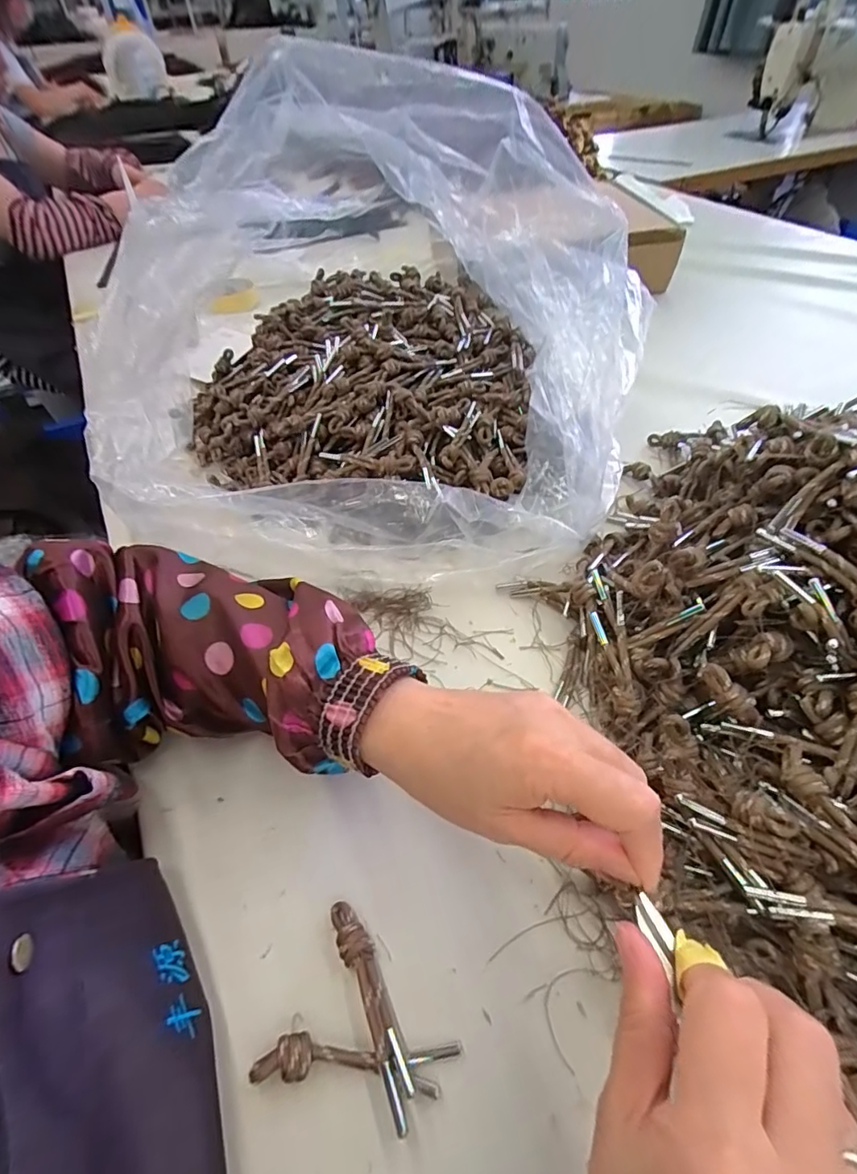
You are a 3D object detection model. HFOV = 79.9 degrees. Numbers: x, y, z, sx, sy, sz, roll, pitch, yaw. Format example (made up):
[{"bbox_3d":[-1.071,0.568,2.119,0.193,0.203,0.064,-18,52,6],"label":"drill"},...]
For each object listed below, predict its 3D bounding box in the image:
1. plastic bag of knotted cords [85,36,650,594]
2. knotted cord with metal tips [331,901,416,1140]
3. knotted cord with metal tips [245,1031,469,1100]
[{"bbox_3d":[-0.084,-0.297,0.512,0.550,0.260,0.562,8,51,11],"label":"plastic bag of knotted cords"},{"bbox_3d":[-0.025,0.196,0.243,0.015,0.016,0.089,-23,52,-14],"label":"knotted cord with metal tips"},{"bbox_3d":[-0.032,0.213,0.228,0.091,0.017,0.018,0,50,5],"label":"knotted cord with metal tips"}]

